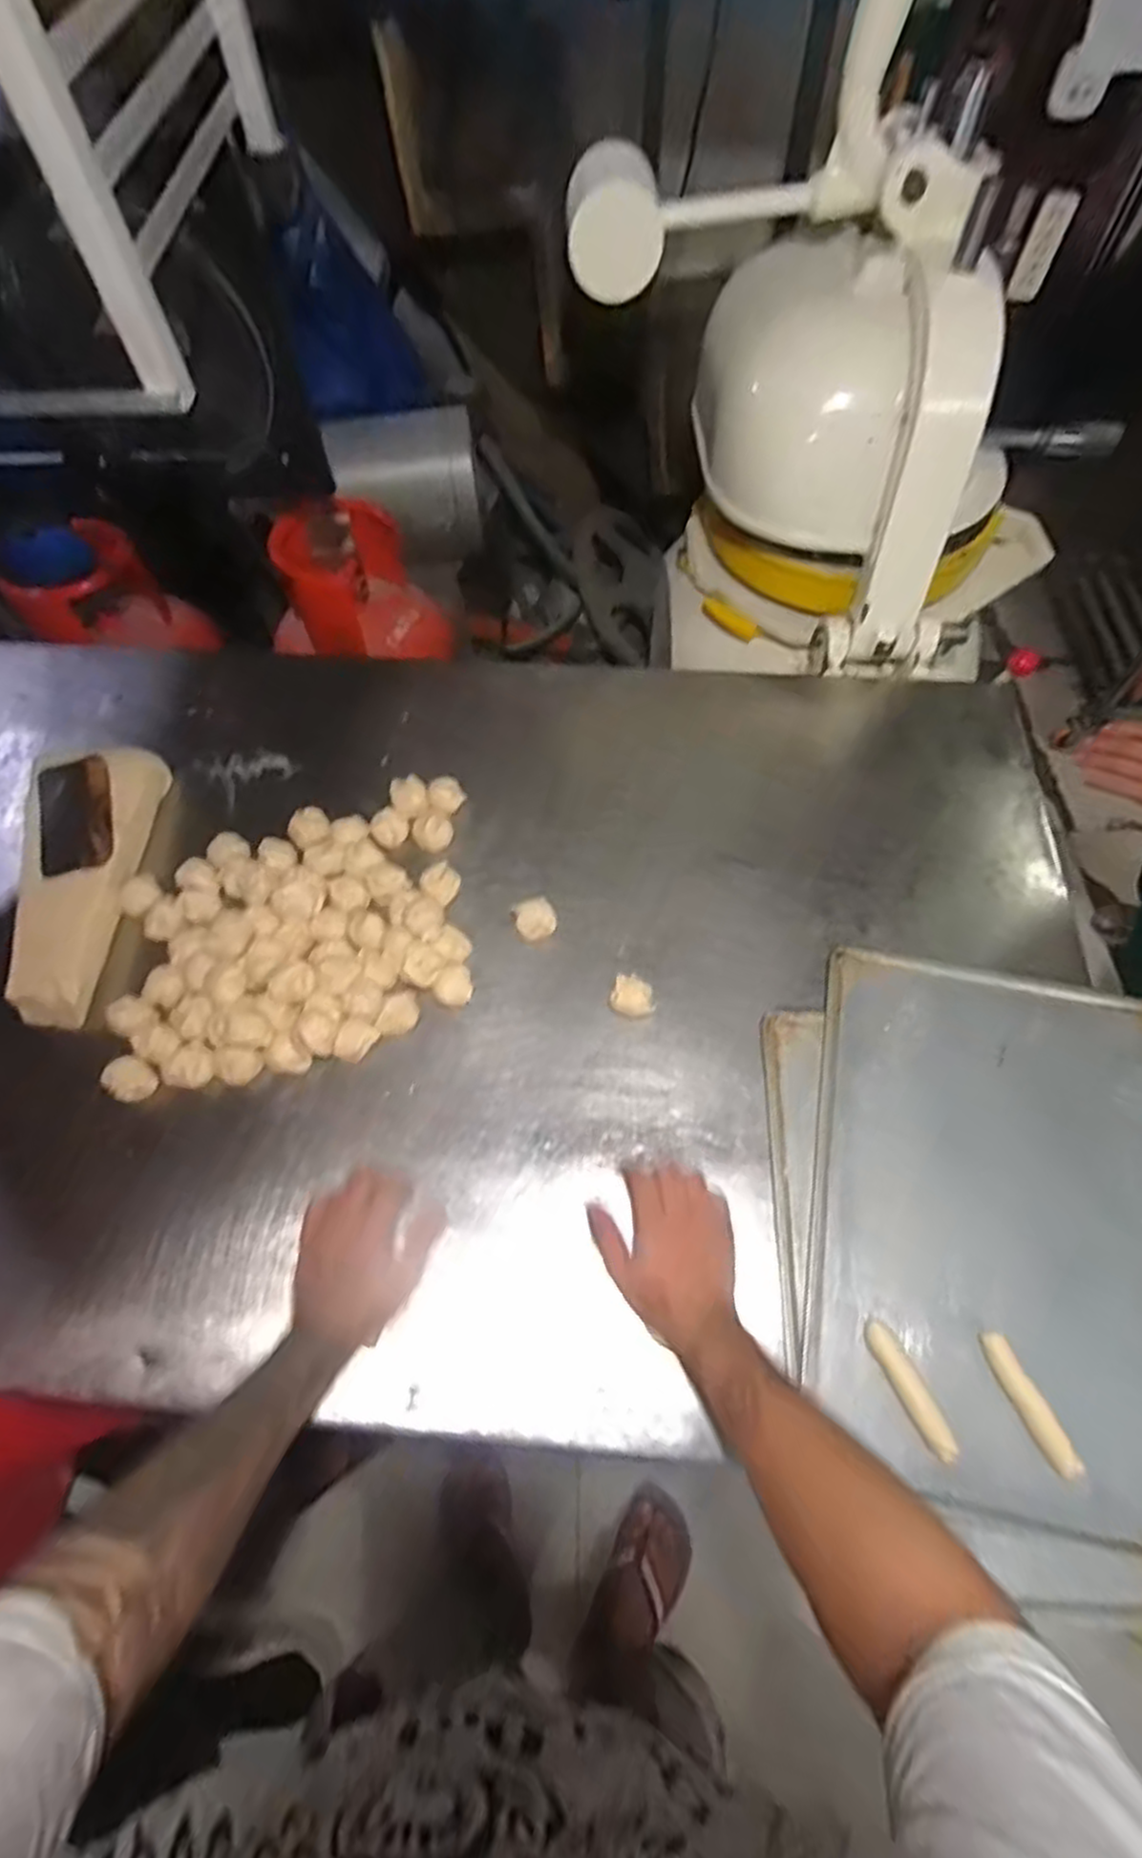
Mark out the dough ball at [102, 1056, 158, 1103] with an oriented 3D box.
[{"bbox_3d":[-0.429,0.149,0.728,0.047,0.034,0.041,28,65,16],"label":"dough ball"}]

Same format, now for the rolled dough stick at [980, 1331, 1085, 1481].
[{"bbox_3d":[0.359,0.373,0.585,0.023,0.017,0.102,-20,62,-10],"label":"rolled dough stick"}]

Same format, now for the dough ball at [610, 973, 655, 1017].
[{"bbox_3d":[0.064,0.071,0.756,0.042,0.031,0.040,-1,61,1],"label":"dough ball"}]

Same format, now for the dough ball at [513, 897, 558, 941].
[{"bbox_3d":[-0.039,-0.009,0.799,0.044,0.034,0.038,-12,61,-6],"label":"dough ball"}]

